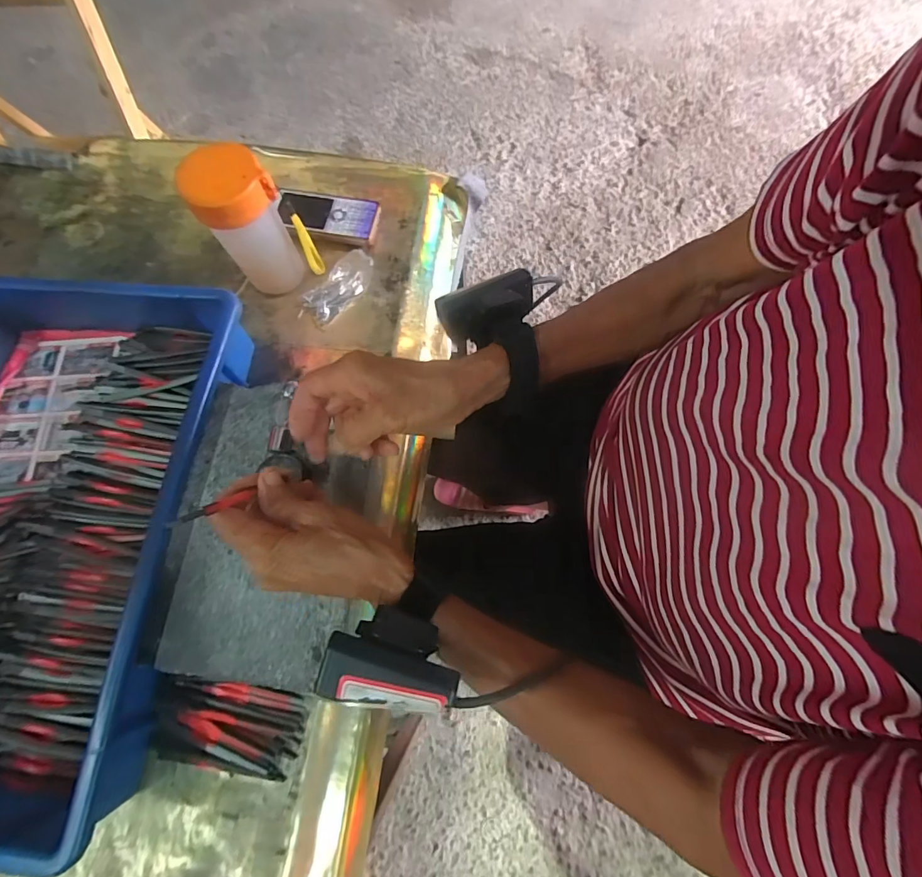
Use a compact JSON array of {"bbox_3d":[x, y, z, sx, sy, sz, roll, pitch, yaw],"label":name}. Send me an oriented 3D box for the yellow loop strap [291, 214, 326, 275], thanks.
[{"bbox_3d":[-0.154,-0.193,0.451,0.014,0.078,0.008,-22,72,-8],"label":"yellow loop strap"}]

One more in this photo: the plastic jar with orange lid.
[{"bbox_3d":[-0.200,-0.194,0.429,0.066,0.138,0.061,0,71,0],"label":"plastic jar with orange lid"}]

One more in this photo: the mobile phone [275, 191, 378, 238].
[{"bbox_3d":[-0.154,-0.253,0.507,0.114,0.019,0.052,11,71,3],"label":"mobile phone"}]

